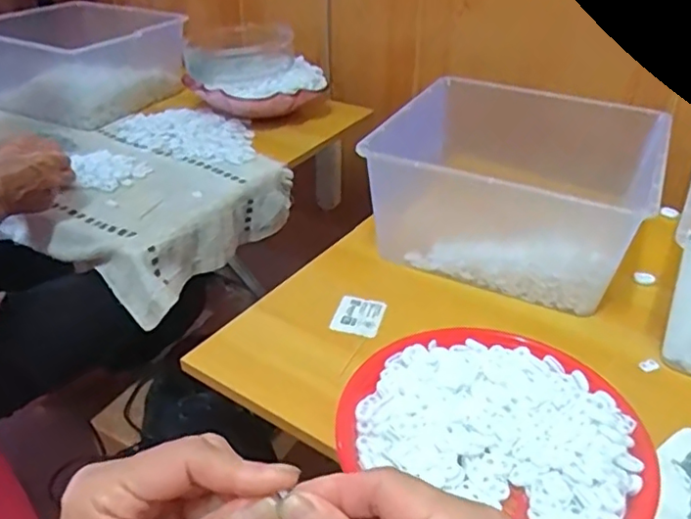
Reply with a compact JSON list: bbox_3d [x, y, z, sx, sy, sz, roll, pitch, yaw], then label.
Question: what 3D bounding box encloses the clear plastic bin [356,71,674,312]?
[{"bbox_3d":[0.188,-0.082,0.706,0.280,0.138,0.239,17,38,22],"label":"clear plastic bin"}]

